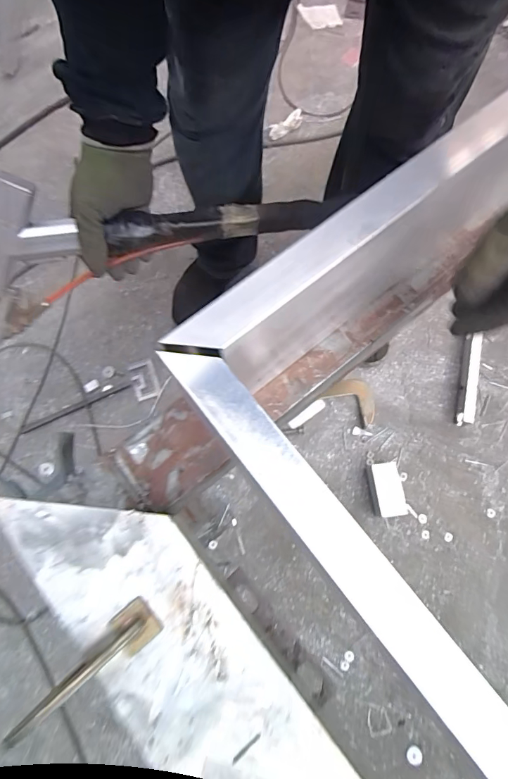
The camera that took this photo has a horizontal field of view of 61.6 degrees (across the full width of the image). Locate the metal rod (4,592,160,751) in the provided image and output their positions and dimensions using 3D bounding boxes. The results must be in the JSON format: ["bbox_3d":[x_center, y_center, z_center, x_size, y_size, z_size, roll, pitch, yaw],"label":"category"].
[{"bbox_3d":[-0.105,0.176,0.268,0.027,0.027,0.098,48,50,12],"label":"metal rod"}]

